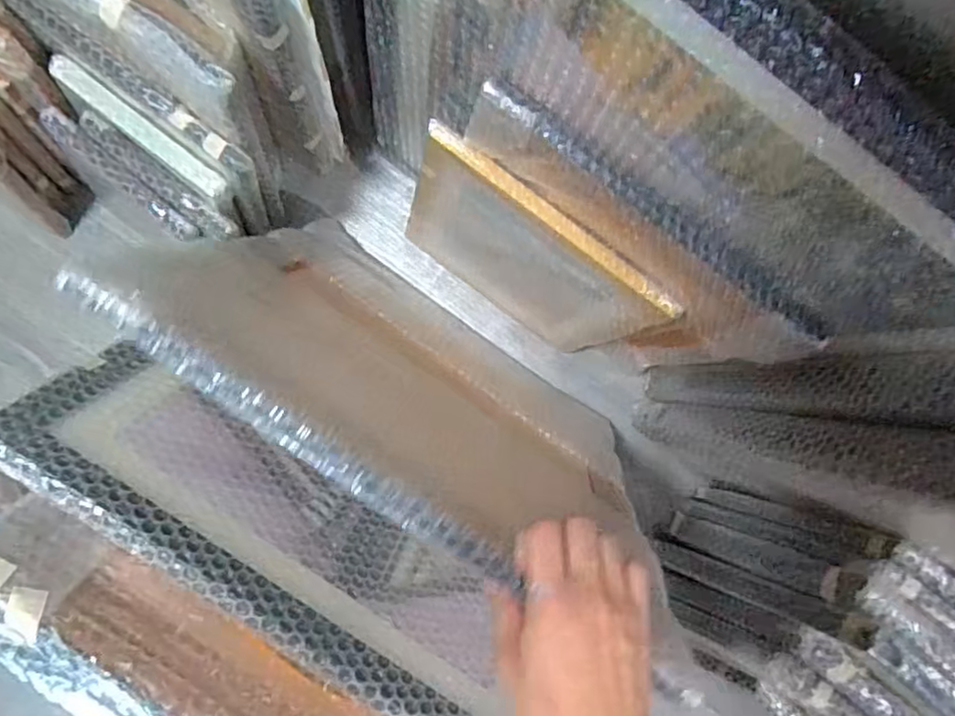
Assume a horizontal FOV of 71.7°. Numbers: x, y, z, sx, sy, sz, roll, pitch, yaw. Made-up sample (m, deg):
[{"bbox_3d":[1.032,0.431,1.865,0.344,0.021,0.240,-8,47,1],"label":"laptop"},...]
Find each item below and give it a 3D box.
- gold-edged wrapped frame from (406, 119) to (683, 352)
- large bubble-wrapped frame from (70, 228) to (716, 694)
[{"bbox_3d":[0.045,-0.101,0.721,0.268,0.312,0.017,36,80,-4],"label":"gold-edged wrapped frame"},{"bbox_3d":[-0.038,0.024,0.654,0.468,0.528,0.040,33,104,-8],"label":"large bubble-wrapped frame"}]

